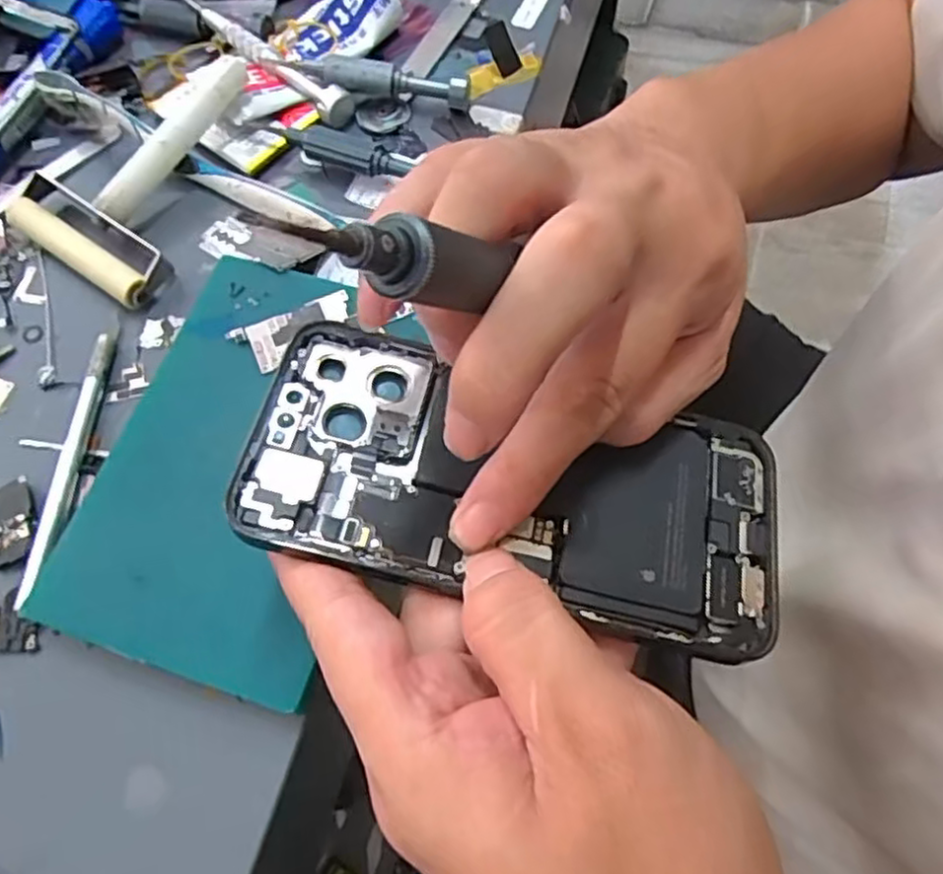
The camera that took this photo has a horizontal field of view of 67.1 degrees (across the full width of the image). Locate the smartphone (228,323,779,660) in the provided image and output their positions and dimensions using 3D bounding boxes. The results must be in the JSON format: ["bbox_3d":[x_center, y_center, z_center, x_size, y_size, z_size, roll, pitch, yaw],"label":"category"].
[{"bbox_3d":[0.014,0.013,0.217,0.159,0.014,0.077,13,68,-1],"label":"smartphone"}]

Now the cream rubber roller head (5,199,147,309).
[{"bbox_3d":[-0.183,-0.086,0.330,0.089,0.012,0.016,33,71,16],"label":"cream rubber roller head"}]

